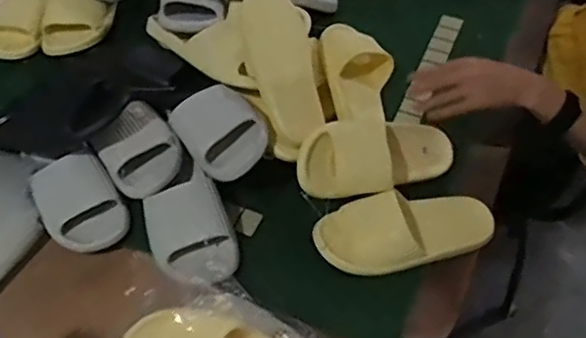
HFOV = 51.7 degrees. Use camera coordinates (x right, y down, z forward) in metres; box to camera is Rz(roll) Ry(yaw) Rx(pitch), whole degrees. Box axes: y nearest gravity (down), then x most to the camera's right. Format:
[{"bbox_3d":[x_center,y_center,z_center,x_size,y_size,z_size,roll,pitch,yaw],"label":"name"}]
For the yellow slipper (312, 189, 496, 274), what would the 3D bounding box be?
[{"bbox_3d":[0.157,0.083,0.835,0.251,0.060,0.096,-14,57,-6],"label":"yellow slipper"}]

